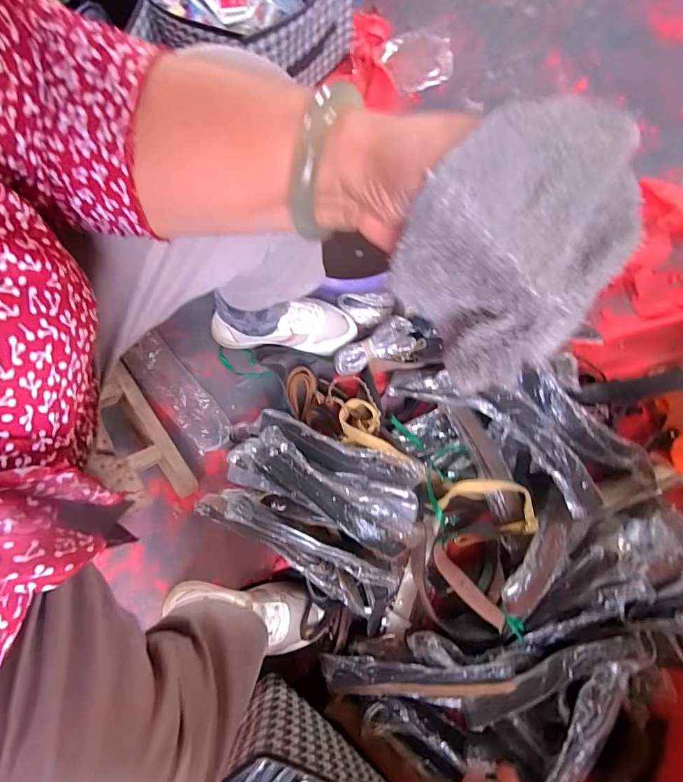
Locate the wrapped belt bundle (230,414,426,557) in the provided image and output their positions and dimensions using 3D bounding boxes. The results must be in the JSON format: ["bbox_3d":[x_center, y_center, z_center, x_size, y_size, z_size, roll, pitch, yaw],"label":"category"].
[{"bbox_3d":[-0.027,0.127,0.621,0.290,0.069,0.134,21,77,3],"label":"wrapped belt bundle"}]

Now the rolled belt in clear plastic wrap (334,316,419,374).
[{"bbox_3d":[0.052,-0.070,0.714,0.134,0.049,0.055,-20,79,-7],"label":"rolled belt in clear plastic wrap"}]

